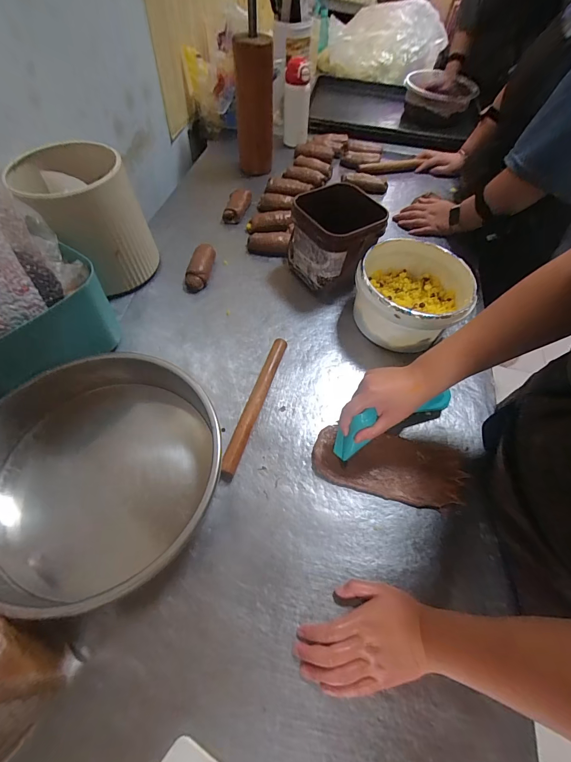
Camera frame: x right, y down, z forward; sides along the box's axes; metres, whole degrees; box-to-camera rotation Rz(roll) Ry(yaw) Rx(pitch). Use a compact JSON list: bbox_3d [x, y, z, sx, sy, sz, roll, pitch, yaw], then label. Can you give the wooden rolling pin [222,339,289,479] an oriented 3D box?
[{"bbox_3d":[-0.047,0.033,0.554,0.024,0.026,0.251,17,59,7],"label":"wooden rolling pin"}]

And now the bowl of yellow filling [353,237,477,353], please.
[{"bbox_3d":[0.226,-0.152,0.635,0.192,0.114,0.193,2,58,-3],"label":"bowl of yellow filling"}]

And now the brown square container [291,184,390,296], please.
[{"bbox_3d":[0.096,-0.283,0.687,0.137,0.147,0.149,-29,64,-20],"label":"brown square container"}]

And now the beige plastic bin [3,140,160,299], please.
[{"bbox_3d":[-0.355,-0.290,0.630,0.160,0.204,0.164,2,58,-3],"label":"beige plastic bin"}]

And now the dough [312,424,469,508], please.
[{"bbox_3d":[0.157,0.126,0.519,0.224,0.011,0.098,12,58,4],"label":"dough"}]

